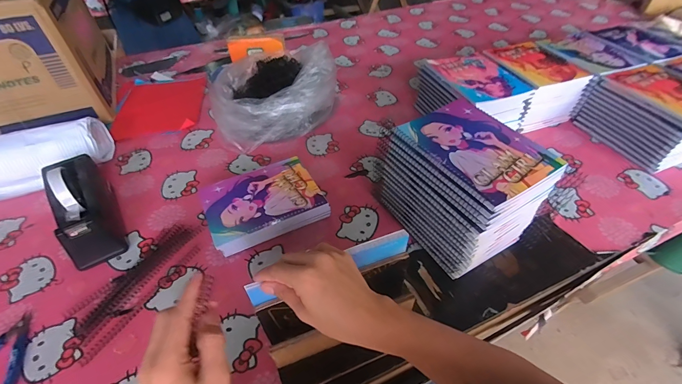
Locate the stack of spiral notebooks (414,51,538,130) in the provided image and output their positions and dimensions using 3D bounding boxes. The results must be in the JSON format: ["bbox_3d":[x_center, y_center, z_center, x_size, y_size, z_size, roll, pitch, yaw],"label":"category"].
[{"bbox_3d":[0.301,-0.219,0.766,0.175,0.120,0.199,-14,47,-11],"label":"stack of spiral notebooks"}]

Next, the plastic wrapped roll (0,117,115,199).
[{"bbox_3d":[-0.638,-0.079,0.672,0.260,0.096,0.104,-16,47,-13],"label":"plastic wrapped roll"}]

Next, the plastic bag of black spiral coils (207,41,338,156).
[{"bbox_3d":[-0.170,-0.237,0.776,0.281,0.153,0.231,-28,51,-23],"label":"plastic bag of black spiral coils"}]

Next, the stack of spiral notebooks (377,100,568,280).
[{"bbox_3d":[0.187,-0.008,0.532,0.149,0.177,0.206,-25,50,-21],"label":"stack of spiral notebooks"}]

